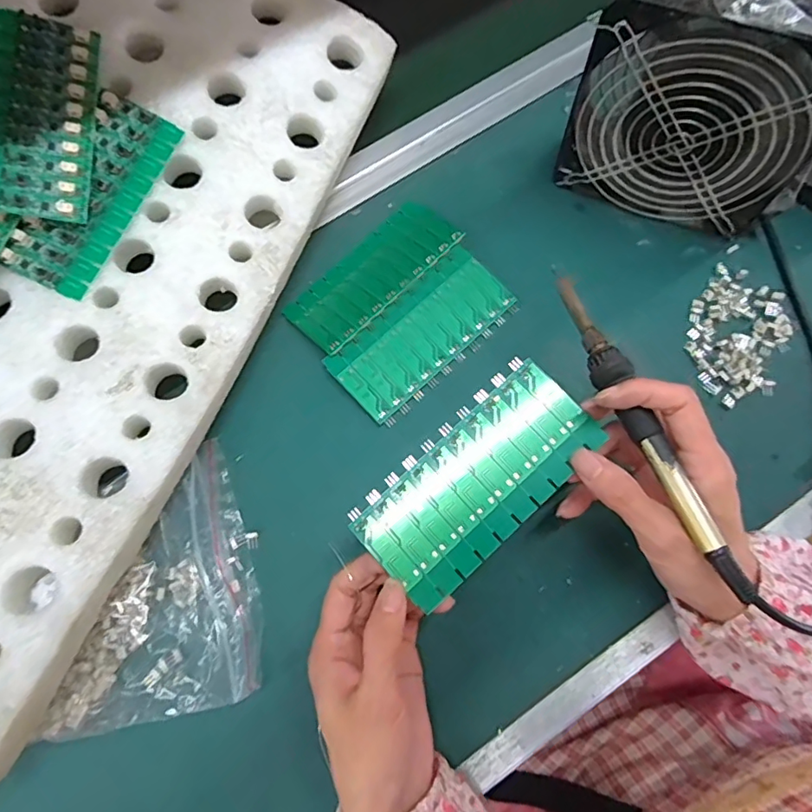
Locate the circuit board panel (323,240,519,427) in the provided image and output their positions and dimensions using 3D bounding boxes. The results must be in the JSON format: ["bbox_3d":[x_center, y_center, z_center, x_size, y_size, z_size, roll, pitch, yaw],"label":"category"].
[{"bbox_3d":[0.013,-0.053,0.382,0.137,0.011,0.063,-42,76,-10],"label":"circuit board panel"}]

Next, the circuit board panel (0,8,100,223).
[{"bbox_3d":[-0.237,-0.188,0.335,0.064,0.008,0.137,2,80,-20],"label":"circuit board panel"}]

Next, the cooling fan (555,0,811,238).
[{"bbox_3d":[0.193,-0.194,0.343,0.156,0.150,0.058,24,75,9],"label":"cooling fan"}]

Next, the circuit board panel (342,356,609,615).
[{"bbox_3d":[0.040,0.039,0.288,0.136,0.005,0.067,-42,76,-6],"label":"circuit board panel"}]

